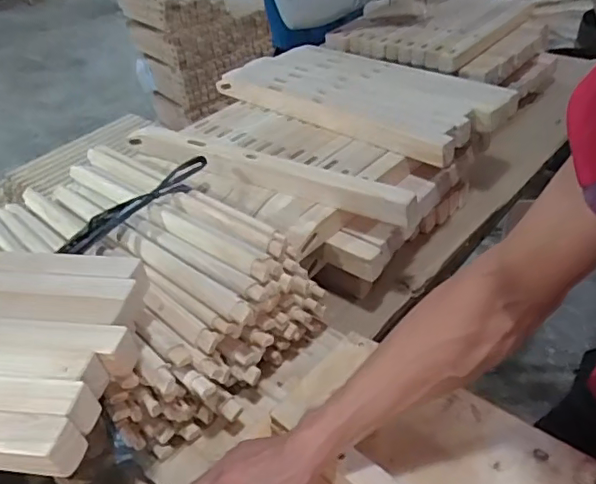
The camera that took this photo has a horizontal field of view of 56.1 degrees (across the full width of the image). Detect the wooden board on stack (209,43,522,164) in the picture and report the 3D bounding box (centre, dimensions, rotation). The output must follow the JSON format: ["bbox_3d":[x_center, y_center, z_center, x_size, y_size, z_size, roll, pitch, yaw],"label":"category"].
[{"bbox_3d":[0.124,-0.300,1.093,0.543,0.043,0.295,27,48,36],"label":"wooden board on stack"}]

